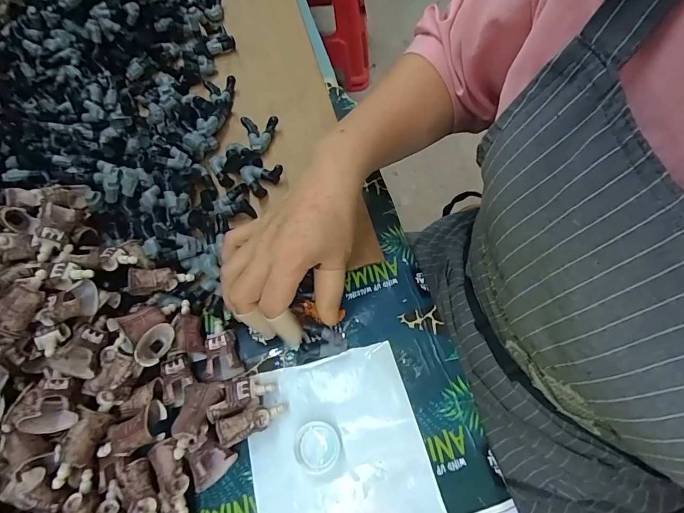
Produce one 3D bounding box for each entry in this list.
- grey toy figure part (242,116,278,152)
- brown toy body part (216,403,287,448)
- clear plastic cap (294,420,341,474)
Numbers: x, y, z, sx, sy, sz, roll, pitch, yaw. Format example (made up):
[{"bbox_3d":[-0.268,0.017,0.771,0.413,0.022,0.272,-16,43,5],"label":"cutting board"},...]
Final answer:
[{"bbox_3d":[-0.083,-0.131,0.405,0.036,0.014,0.043,-21,63,-7],"label":"grey toy figure part"},{"bbox_3d":[-0.064,0.118,0.275,0.050,0.014,0.016,-13,62,-29],"label":"brown toy body part"},{"bbox_3d":[-0.017,0.135,0.271,0.032,0.005,0.033,-2,62,3],"label":"clear plastic cap"}]

